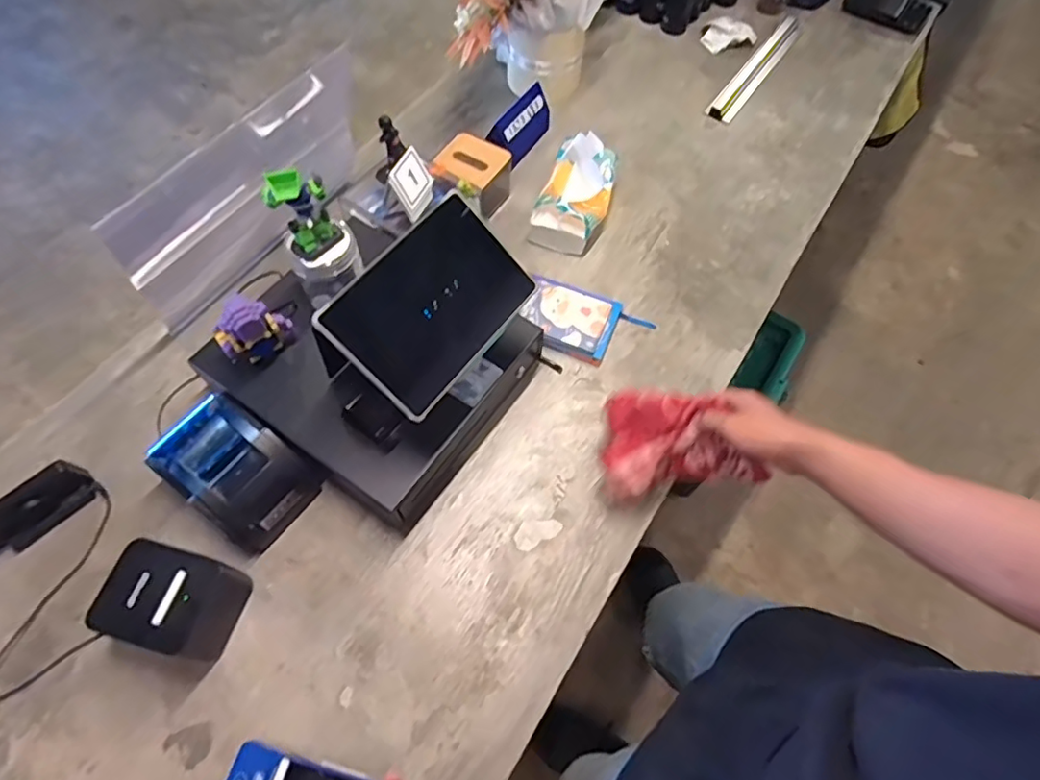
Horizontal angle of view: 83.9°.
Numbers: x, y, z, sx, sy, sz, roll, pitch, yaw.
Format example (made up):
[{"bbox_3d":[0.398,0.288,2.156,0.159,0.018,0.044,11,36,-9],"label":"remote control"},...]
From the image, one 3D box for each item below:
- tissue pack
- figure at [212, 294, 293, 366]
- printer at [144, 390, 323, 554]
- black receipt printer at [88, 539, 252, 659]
[{"bbox_3d":[0.099,-0.349,0.982,0.108,0.144,0.183,19,62,9],"label":"tissue pack"},{"bbox_3d":[-0.343,-0.075,0.742,0.085,0.107,0.041,-34,66,-18],"label":"figure"},{"bbox_3d":[-0.365,0.108,0.755,0.166,0.104,0.123,35,66,17],"label":"printer"},{"bbox_3d":[-0.402,0.249,0.685,0.126,0.109,0.101,14,61,7],"label":"black receipt printer"}]

